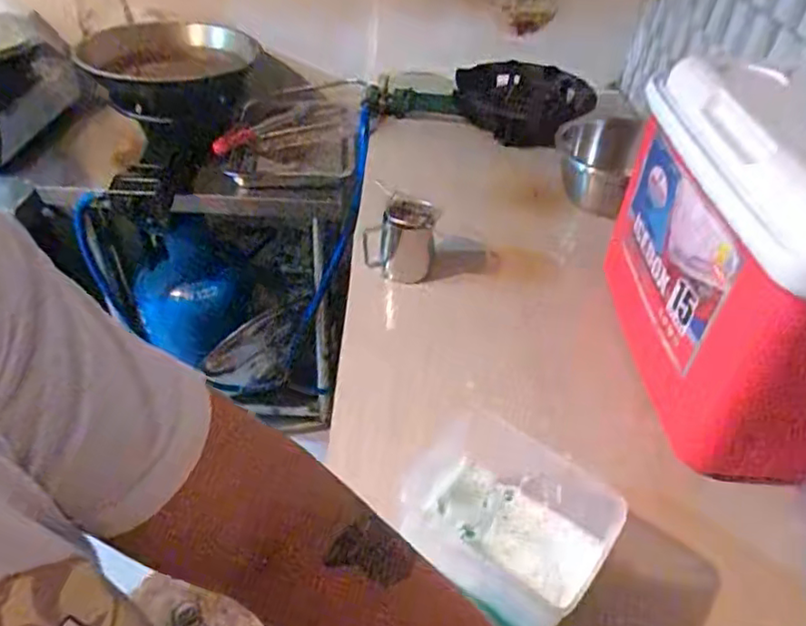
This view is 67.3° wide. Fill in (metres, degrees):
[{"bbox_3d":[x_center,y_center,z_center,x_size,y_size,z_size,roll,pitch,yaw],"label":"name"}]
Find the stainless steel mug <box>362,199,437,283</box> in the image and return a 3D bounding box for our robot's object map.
[{"bbox_3d":[-0.006,-0.101,0.856,0.092,0.109,0.083,4,41,0],"label":"stainless steel mug"}]

